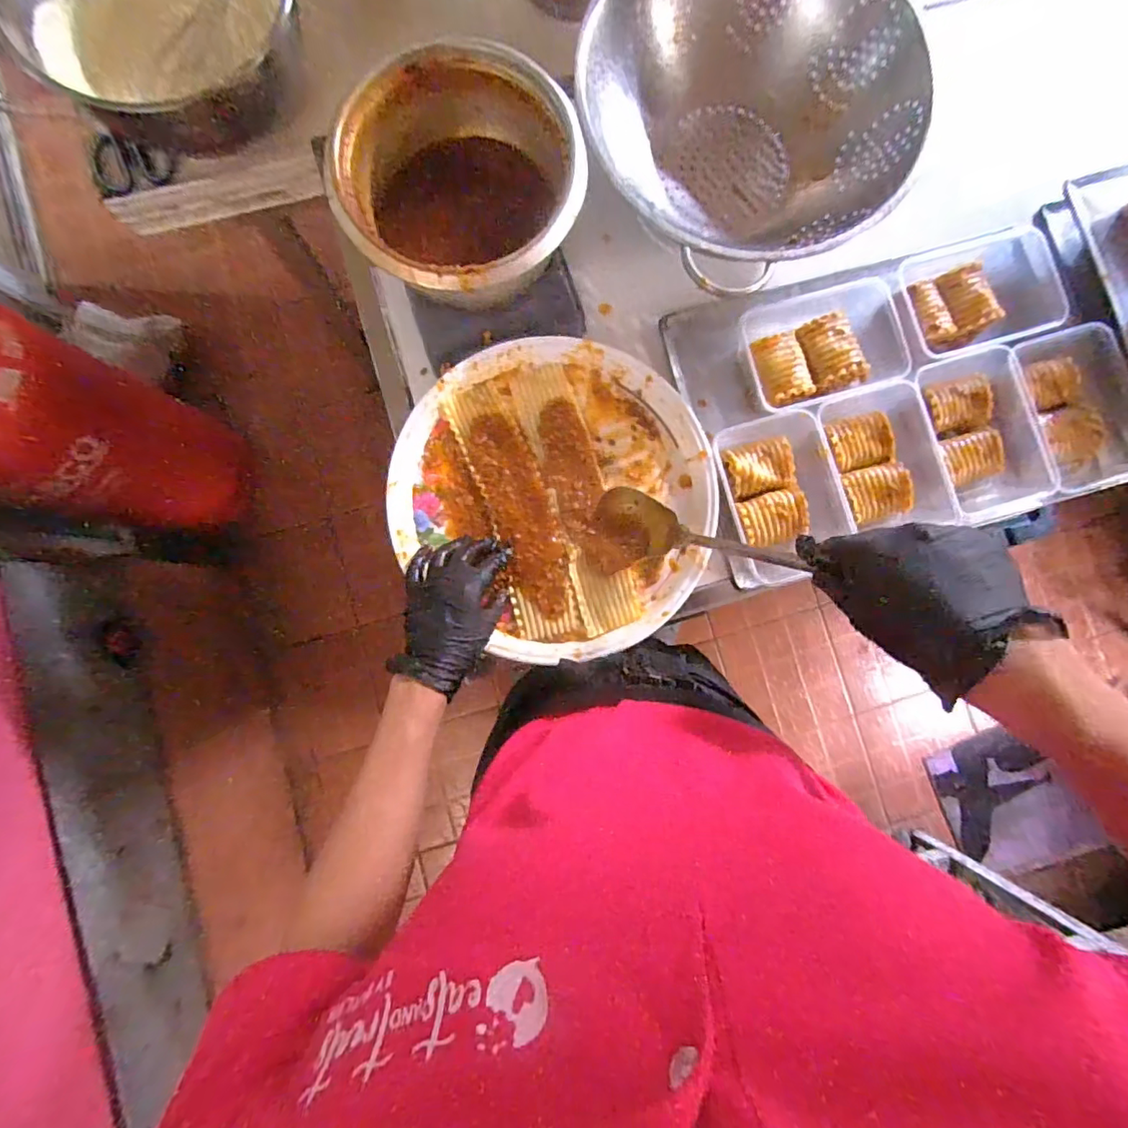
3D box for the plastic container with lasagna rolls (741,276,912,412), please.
[{"bbox_3d":[0.283,-0.244,0.606,0.179,0.055,0.126,-17,87,-2],"label":"plastic container with lasagna rolls"}]

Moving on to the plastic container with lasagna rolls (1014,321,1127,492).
[{"bbox_3d":[0.565,-0.170,0.608,0.117,0.073,0.172,-16,87,-2],"label":"plastic container with lasagna rolls"}]

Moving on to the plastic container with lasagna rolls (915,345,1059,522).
[{"bbox_3d":[0.467,-0.144,0.602,0.100,0.050,0.179,-17,87,-2],"label":"plastic container with lasagna rolls"}]

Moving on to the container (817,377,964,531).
[{"bbox_3d":[0.354,-0.112,0.597,0.117,0.045,0.167,-20,87,-2],"label":"container"}]

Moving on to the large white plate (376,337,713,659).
[{"bbox_3d":[-0.010,-0.071,0.588,0.336,0.035,0.341,0,87,-1],"label":"large white plate"}]

